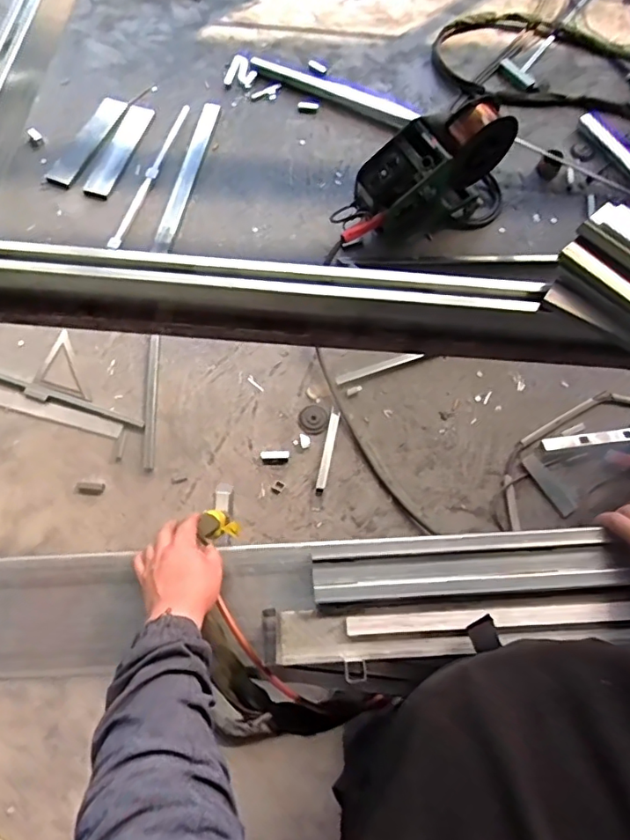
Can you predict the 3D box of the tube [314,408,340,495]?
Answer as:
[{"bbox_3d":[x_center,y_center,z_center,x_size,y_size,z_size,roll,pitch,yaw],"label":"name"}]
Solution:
[{"bbox_3d":[0.039,0.086,1.635,0.033,0.032,0.276,10,67,5],"label":"tube"}]

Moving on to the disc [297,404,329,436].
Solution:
[{"bbox_3d":[-0.006,-0.002,1.704,0.095,0.018,0.101,0,67,0],"label":"disc"}]

